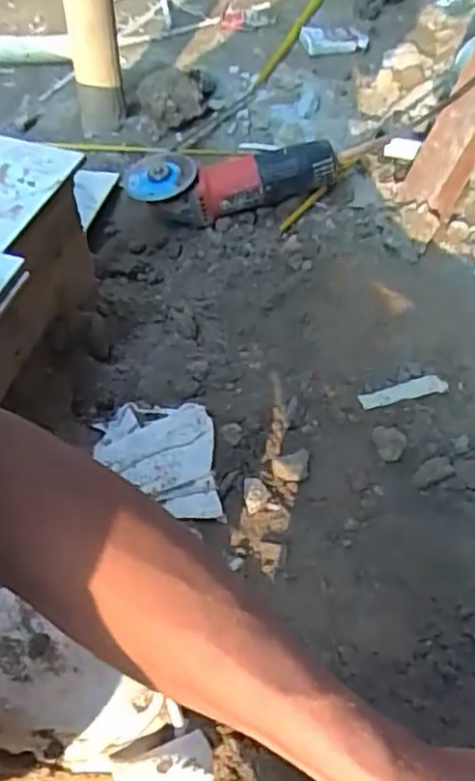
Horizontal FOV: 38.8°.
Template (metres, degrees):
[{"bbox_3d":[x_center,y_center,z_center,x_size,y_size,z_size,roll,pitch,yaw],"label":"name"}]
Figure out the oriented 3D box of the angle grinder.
[{"bbox_3d":[-0.008,-0.267,0.877,0.270,0.084,0.091,-7,52,-4],"label":"angle grinder"}]

